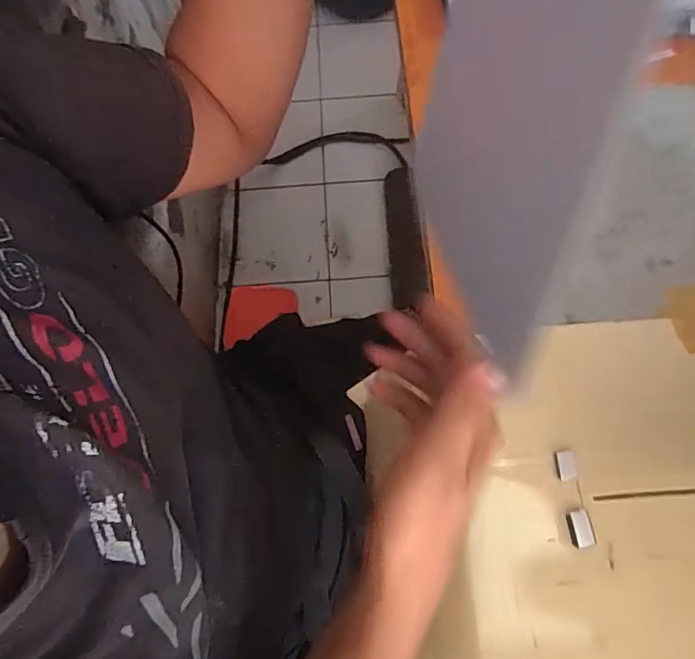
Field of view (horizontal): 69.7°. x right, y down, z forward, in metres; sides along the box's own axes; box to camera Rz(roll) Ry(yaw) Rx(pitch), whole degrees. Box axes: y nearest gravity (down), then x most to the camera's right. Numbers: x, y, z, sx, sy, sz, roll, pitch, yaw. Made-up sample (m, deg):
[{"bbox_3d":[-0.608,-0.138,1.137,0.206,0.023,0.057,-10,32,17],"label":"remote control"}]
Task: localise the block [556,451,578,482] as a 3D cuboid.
[{"bbox_3d":[0.158,0.098,0.360,0.013,0.004,0.021,-2,71,2],"label":"block"}]

